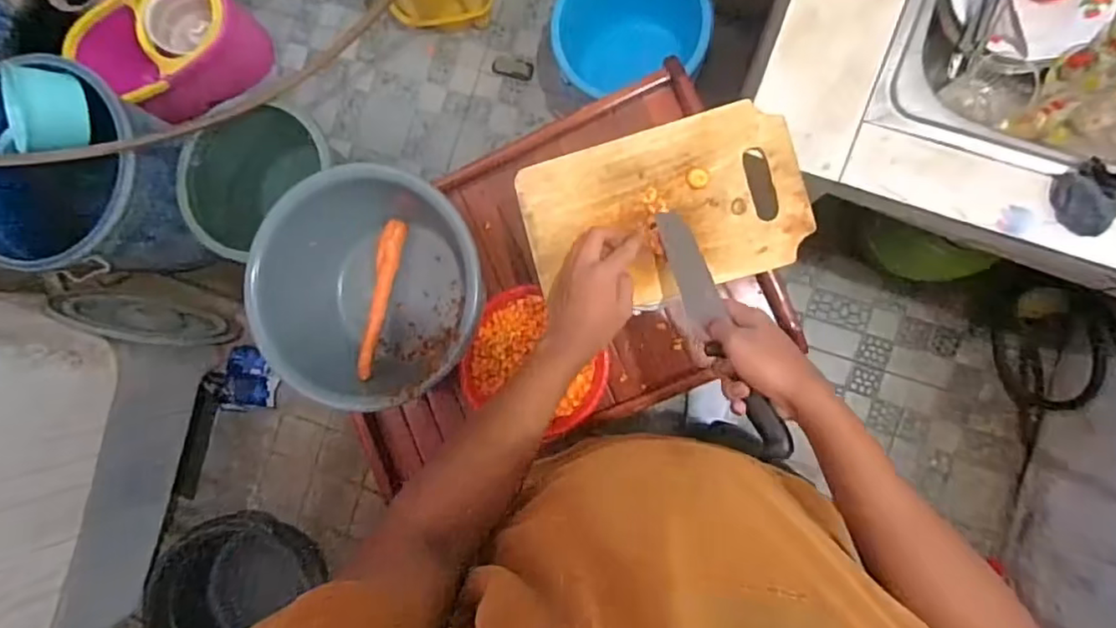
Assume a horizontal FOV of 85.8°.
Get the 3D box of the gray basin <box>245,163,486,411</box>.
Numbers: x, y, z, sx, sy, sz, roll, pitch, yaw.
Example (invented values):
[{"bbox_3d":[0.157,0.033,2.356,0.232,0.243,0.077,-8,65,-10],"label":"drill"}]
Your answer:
[{"bbox_3d":[-0.240,-0.032,0.826,0.302,0.165,0.288,0,90,8],"label":"gray basin"}]

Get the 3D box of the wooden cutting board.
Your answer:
[{"bbox_3d":[0.113,-0.110,0.652,0.289,0.020,0.180,-16,88,7],"label":"wooden cutting board"}]

